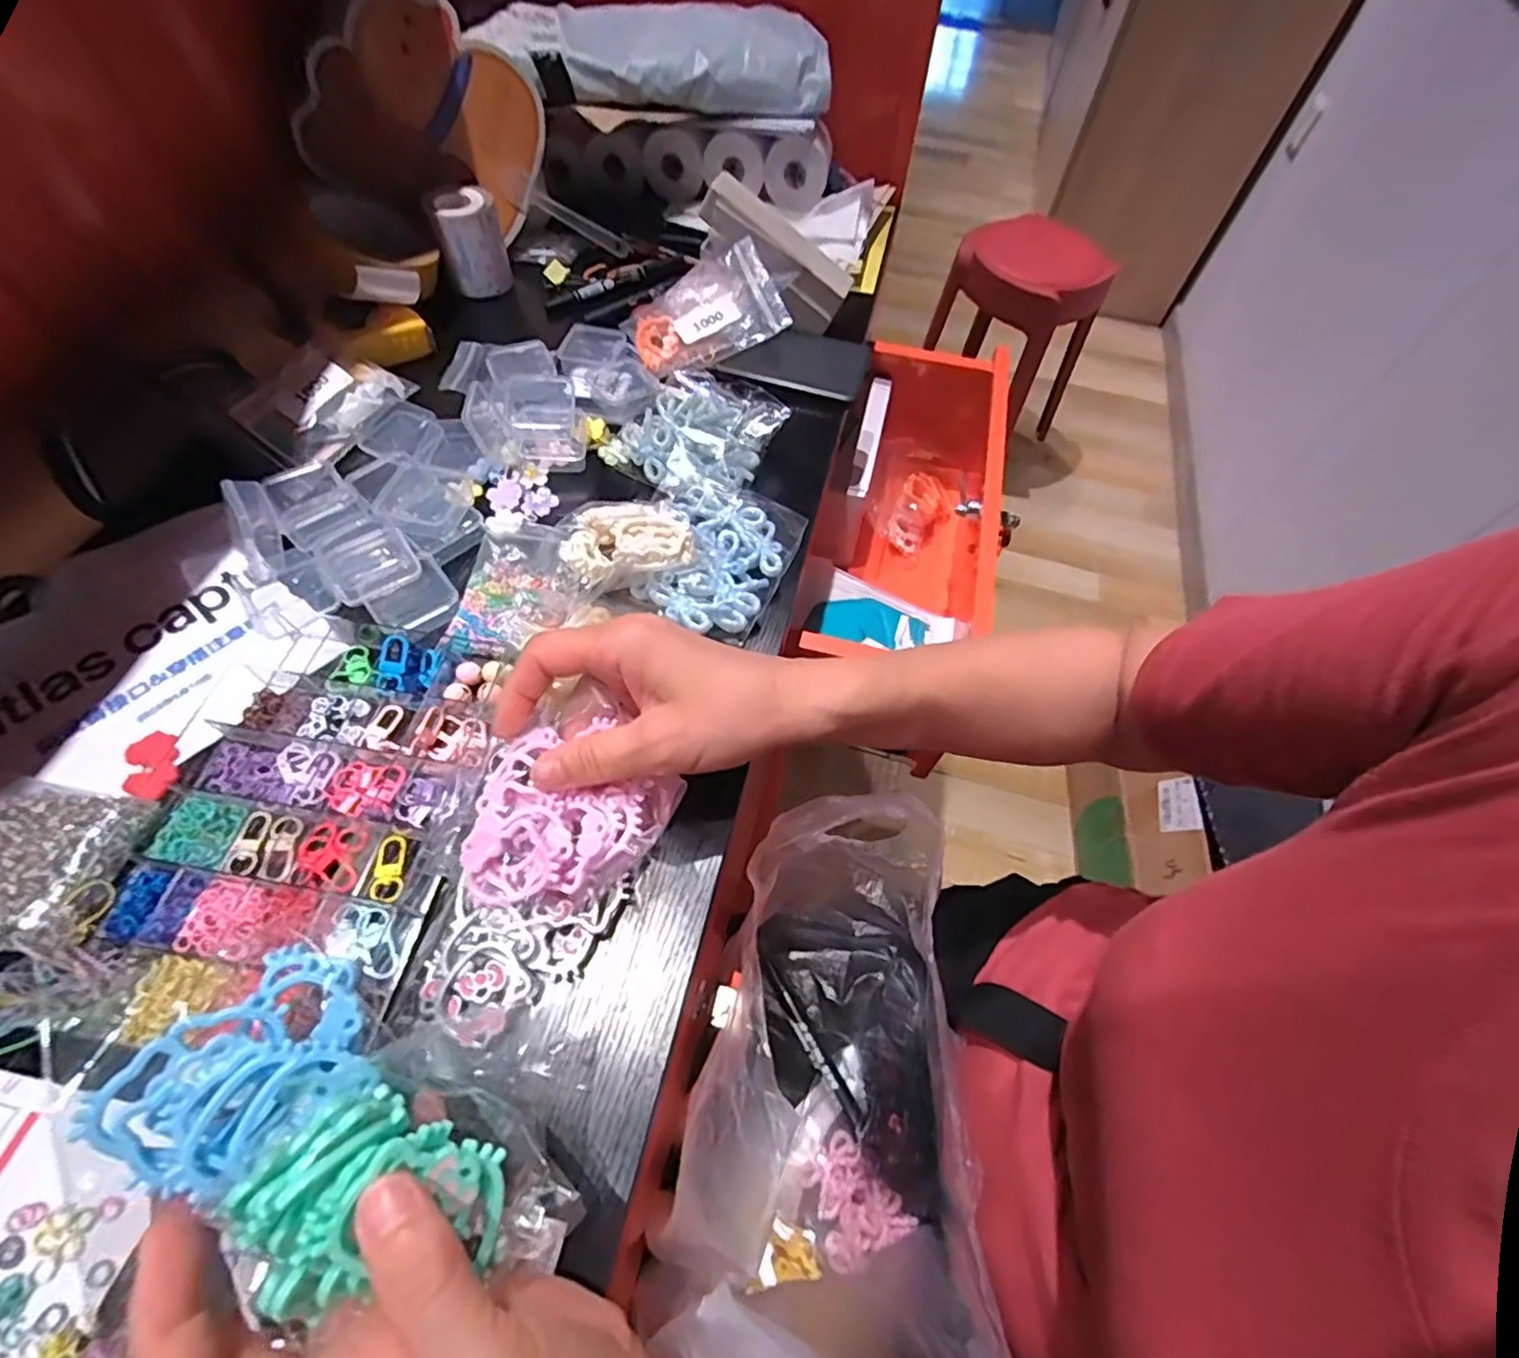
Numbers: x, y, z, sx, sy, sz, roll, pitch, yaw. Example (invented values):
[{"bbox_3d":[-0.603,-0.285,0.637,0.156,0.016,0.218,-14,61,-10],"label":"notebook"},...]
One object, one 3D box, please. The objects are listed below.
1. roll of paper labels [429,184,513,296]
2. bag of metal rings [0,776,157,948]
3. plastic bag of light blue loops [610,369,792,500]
[{"bbox_3d":[-0.240,-0.368,0.539,0.048,0.061,0.048,-16,62,-12],"label":"roll of paper labels"},{"bbox_3d":[-0.340,0.082,0.296,0.091,0.013,0.071,10,60,3],"label":"bag of metal rings"},{"bbox_3d":[-0.044,-0.178,0.454,0.102,0.032,0.095,24,61,10],"label":"plastic bag of light blue loops"}]

